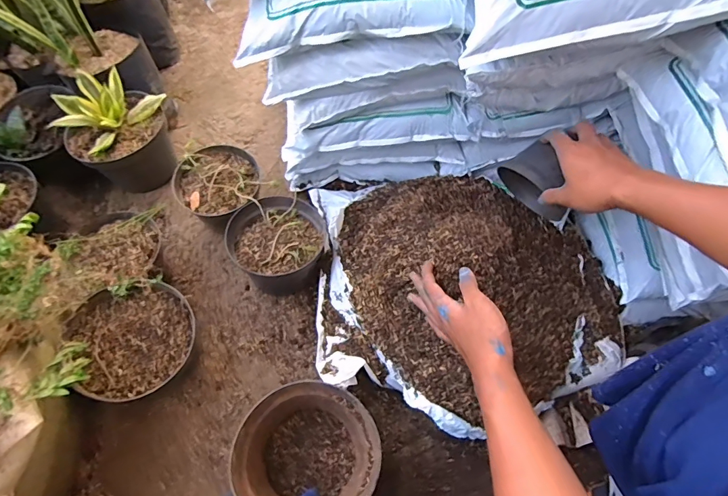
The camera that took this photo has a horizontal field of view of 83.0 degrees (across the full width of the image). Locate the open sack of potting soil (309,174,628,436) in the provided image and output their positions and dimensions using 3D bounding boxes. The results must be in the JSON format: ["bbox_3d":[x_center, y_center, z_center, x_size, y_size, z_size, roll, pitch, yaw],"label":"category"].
[{"bbox_3d":[0.162,0.033,0.651,0.481,0.157,0.421,-5,62,-1],"label":"open sack of potting soil"}]

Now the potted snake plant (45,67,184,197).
[{"bbox_3d":[-0.460,-0.230,0.782,0.176,0.169,0.189,-23,64,-11],"label":"potted snake plant"}]

